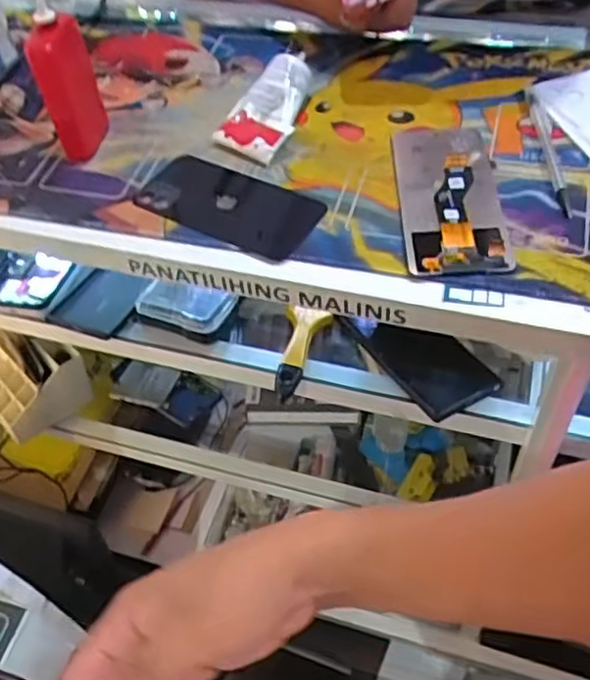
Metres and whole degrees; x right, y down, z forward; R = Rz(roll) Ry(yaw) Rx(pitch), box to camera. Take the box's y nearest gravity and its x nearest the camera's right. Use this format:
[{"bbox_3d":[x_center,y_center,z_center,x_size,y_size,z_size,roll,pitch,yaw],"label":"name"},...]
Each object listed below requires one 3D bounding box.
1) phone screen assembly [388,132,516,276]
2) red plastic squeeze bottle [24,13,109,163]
[{"bbox_3d":[0.112,-0.106,0.501,0.071,0.010,0.152,-3,52,4],"label":"phone screen assembly"},{"bbox_3d":[-0.170,-0.188,0.523,0.042,0.102,0.032,-19,53,-9],"label":"red plastic squeeze bottle"}]

